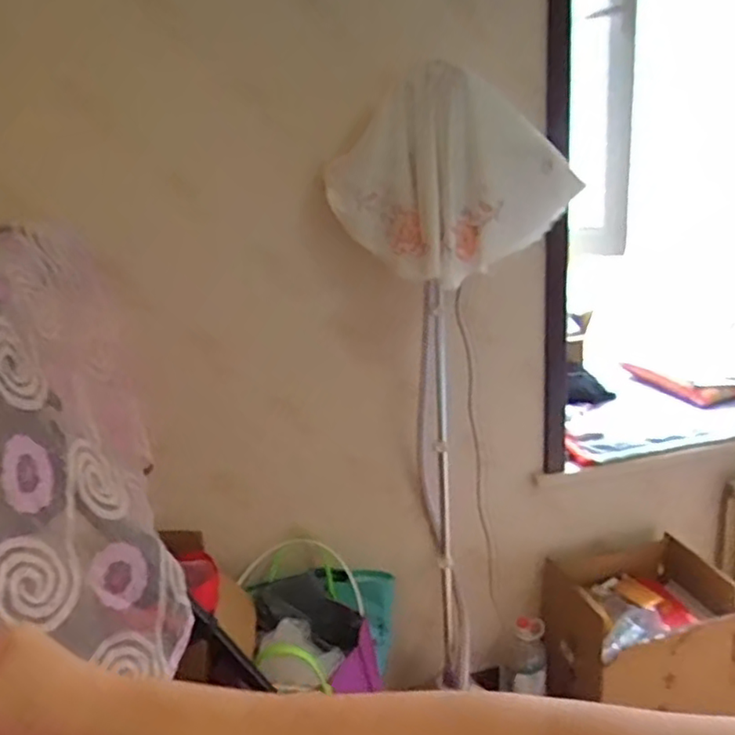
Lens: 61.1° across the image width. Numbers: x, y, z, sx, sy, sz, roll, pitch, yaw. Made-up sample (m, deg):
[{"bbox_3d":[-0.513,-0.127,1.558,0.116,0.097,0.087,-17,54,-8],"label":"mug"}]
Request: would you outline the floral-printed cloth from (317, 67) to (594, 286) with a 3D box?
[{"bbox_3d":[0.156,-0.380,1.228,0.455,0.376,0.138,3,18,22],"label":"floral-printed cloth"}]

